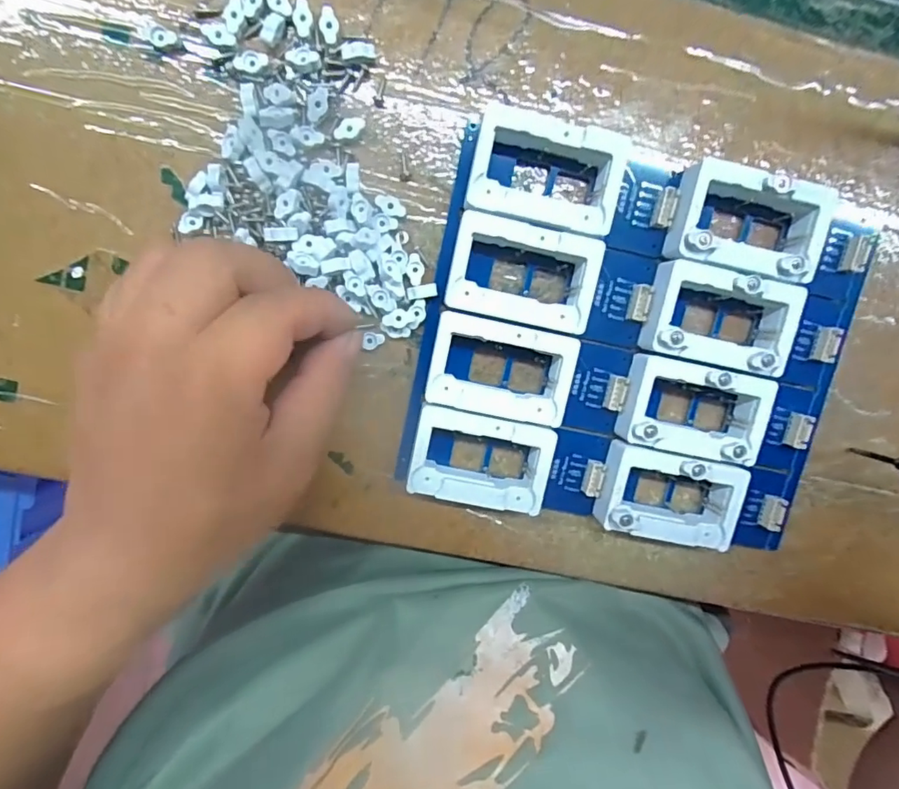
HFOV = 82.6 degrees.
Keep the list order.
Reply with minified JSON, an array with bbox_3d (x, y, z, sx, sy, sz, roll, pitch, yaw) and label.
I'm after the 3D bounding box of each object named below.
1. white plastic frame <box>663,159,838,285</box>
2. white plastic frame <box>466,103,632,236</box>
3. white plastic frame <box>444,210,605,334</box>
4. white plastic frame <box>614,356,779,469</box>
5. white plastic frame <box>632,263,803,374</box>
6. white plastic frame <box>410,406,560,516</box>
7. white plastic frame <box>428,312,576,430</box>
[{"bbox_3d":[0.127,-0.073,0.219,0.063,0.019,0.043,6,98,-4],"label":"white plastic frame"},{"bbox_3d":[0.040,-0.091,0.214,0.062,0.018,0.040,10,97,-5],"label":"white plastic frame"},{"bbox_3d":[0.031,-0.052,0.219,0.061,0.017,0.041,11,97,-5],"label":"white plastic frame"},{"bbox_3d":[0.110,0.006,0.231,0.063,0.019,0.039,11,97,-5],"label":"white plastic frame"},{"bbox_3d":[0.119,-0.033,0.225,0.062,0.019,0.039,10,97,-5],"label":"white plastic frame"},{"bbox_3d":[0.014,0.028,0.232,0.061,0.018,0.040,11,97,-5],"label":"white plastic frame"},{"bbox_3d":[0.022,-0.011,0.225,0.061,0.016,0.040,11,97,-5],"label":"white plastic frame"}]

